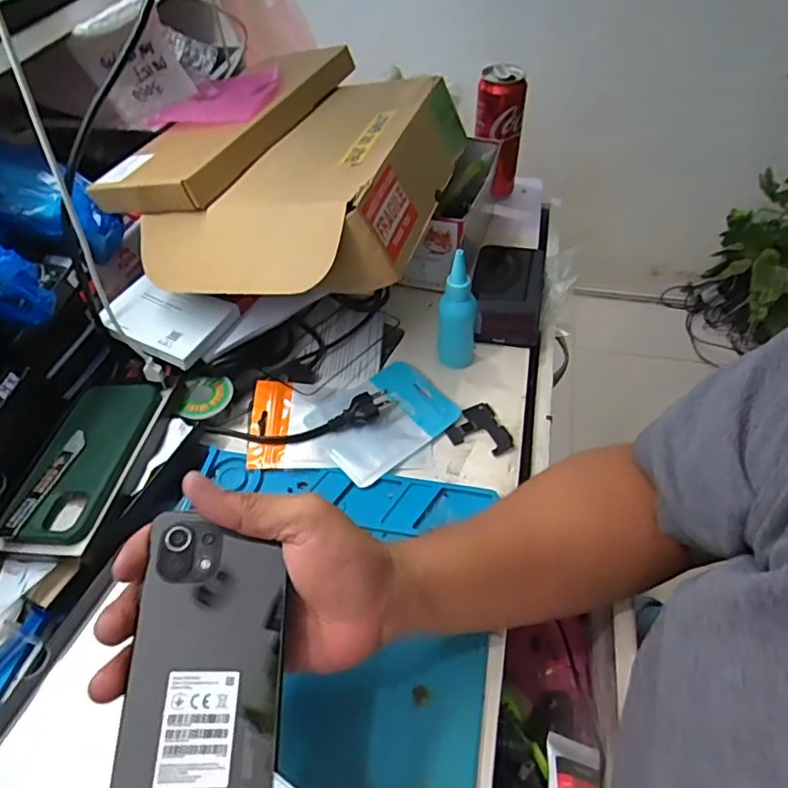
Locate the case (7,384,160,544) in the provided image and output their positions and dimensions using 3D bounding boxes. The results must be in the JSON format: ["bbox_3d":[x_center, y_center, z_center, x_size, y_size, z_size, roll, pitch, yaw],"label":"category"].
[{"bbox_3d":[-0.250,0.049,0.452,0.078,0.013,0.148,7,51,7],"label":"case"}]

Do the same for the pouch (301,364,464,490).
[{"bbox_3d":[-0.010,0.020,0.500,0.119,0.007,0.090,-35,58,-24],"label":"pouch"}]

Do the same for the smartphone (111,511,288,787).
[{"bbox_3d":[-0.093,0.139,0.277,0.072,0.004,0.149,3,66,-9],"label":"smartphone"}]

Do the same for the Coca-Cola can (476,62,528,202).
[{"bbox_3d":[0.128,-0.318,0.692,0.059,0.144,0.056,-1,51,1],"label":"Coca-Cola can"}]

